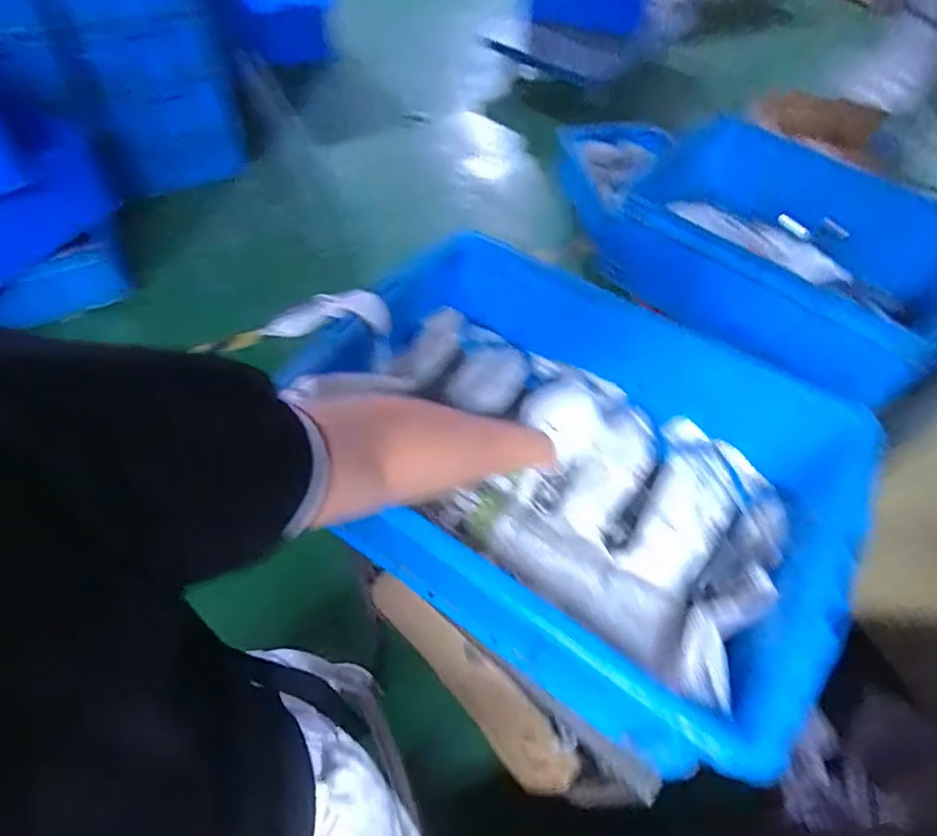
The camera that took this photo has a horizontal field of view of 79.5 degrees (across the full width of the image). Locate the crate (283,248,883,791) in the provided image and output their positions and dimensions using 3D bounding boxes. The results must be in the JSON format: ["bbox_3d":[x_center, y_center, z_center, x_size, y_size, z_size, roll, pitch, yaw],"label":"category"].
[{"bbox_3d":[0.073,0.030,0.593,0.561,0.152,0.341,33,59,19],"label":"crate"}]

